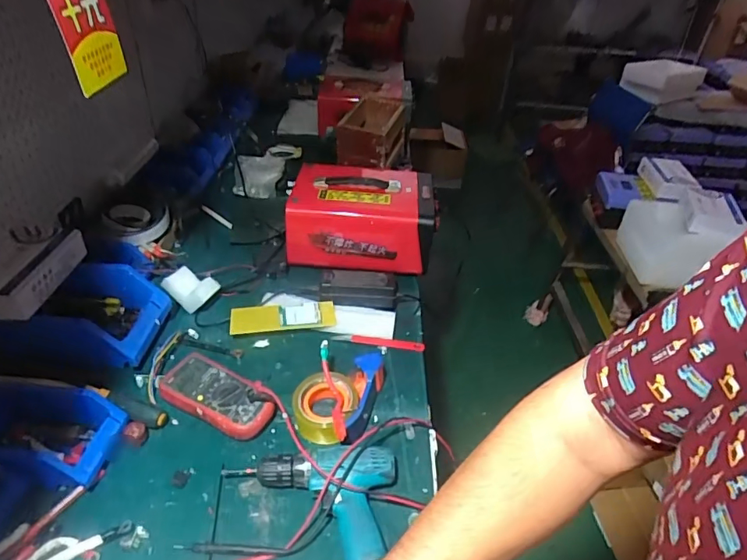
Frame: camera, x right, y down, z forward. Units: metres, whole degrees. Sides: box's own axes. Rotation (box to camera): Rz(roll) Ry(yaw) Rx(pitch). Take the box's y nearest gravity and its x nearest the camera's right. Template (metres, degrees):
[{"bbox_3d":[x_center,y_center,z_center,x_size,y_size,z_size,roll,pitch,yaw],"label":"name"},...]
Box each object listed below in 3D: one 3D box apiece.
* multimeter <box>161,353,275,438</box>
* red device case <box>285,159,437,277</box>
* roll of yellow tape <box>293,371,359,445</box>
[{"bbox_3d":[-0.238,0.182,0.764,0.180,0.050,0.086,19,41,18],"label":"multimeter"},{"bbox_3d":[-0.027,-0.136,1.074,0.309,0.156,0.211,1,38,-4],"label":"red device case"},{"bbox_3d":[-0.073,0.195,0.752,0.093,0.055,0.093,3,38,-2],"label":"roll of yellow tape"}]

